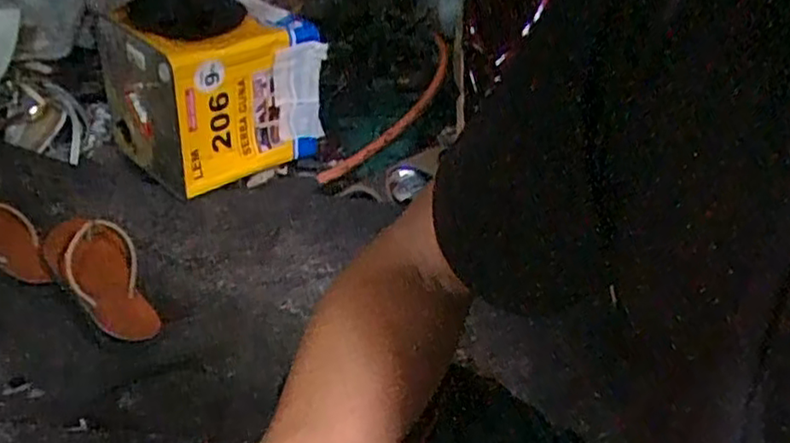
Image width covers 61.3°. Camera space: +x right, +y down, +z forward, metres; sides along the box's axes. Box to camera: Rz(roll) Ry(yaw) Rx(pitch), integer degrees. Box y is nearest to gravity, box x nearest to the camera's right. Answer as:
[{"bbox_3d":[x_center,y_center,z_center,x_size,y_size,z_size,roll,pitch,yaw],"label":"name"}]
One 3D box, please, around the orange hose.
[{"bbox_3d":[0.016,-0.222,1.289,0.088,0.029,0.504,20,51,22],"label":"orange hose"}]

